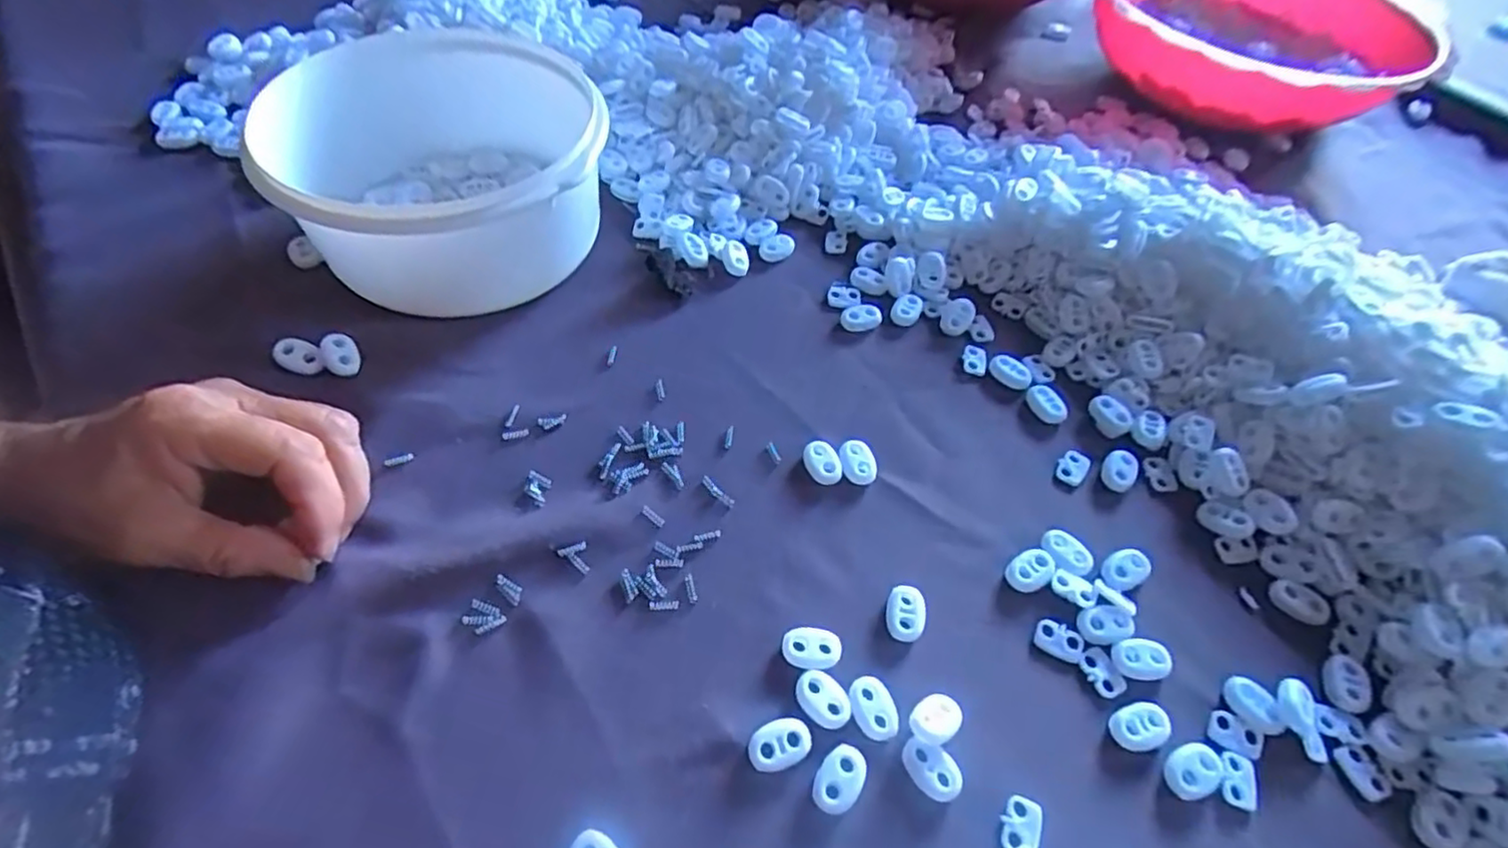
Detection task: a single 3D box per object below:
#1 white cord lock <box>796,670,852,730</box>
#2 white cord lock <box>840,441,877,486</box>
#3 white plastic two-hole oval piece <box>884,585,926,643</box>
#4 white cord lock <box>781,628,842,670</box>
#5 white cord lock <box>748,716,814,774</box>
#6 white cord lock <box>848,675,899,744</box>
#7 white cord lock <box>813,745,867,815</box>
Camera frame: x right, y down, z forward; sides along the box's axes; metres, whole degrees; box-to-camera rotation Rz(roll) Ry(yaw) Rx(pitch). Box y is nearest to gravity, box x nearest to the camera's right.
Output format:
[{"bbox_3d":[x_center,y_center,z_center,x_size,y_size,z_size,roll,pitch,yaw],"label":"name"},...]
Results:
[{"bbox_3d":[0.026,0.102,0.251,0.015,0.004,0.022,-32,63,-24],"label":"white cord lock"},{"bbox_3d":[0.048,0.019,0.314,0.015,0.009,0.020,-1,55,-6],"label":"white cord lock"},{"bbox_3d":[0.061,0.077,0.274,0.016,0.007,0.021,15,55,5],"label":"white plastic two-hole oval piece"},{"bbox_3d":[0.022,0.088,0.263,0.022,0.005,0.015,12,55,3],"label":"white cord lock"},{"bbox_3d":[0.009,0.115,0.242,0.023,0.005,0.015,-16,58,-16],"label":"white cord lock"},{"bbox_3d":[0.045,0.105,0.251,0.017,0.004,0.022,-22,60,-20],"label":"white cord lock"},{"bbox_3d":[0.030,0.125,0.237,0.015,0.006,0.022,31,58,16],"label":"white cord lock"}]

